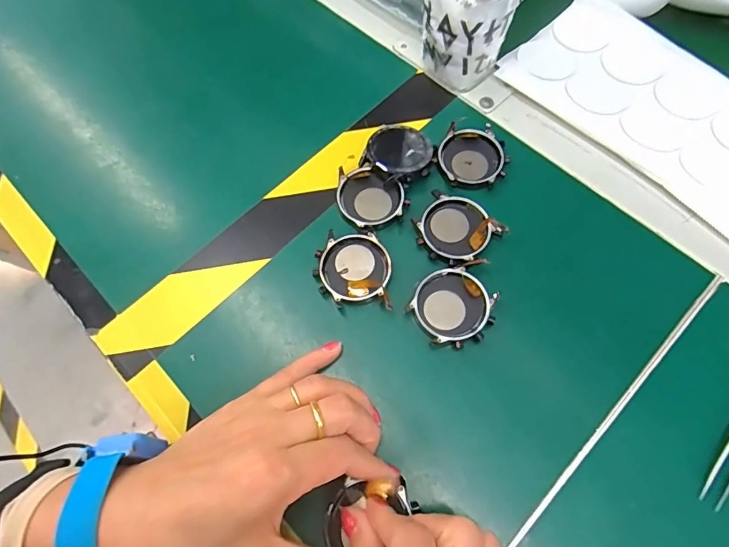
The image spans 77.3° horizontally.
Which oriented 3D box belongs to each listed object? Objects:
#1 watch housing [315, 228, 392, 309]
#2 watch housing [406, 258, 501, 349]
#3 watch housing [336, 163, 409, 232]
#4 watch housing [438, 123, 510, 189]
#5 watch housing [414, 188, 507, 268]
[{"bbox_3d":[-0.007,-0.003,0.284,0.046,0.008,0.049,3,68,3],"label":"watch housing"},{"bbox_3d":[0.057,0.017,0.275,0.053,0.006,0.046,-36,71,-12],"label":"watch housing"},{"bbox_3d":[0.004,-0.052,0.305,0.042,0.004,0.046,-21,68,-6],"label":"watch housing"},{"bbox_3d":[0.075,-0.082,0.317,0.045,0.007,0.049,1,68,3],"label":"watch housing"},{"bbox_3d":[0.058,-0.031,0.293,0.047,0.007,0.048,-39,71,-13],"label":"watch housing"}]

